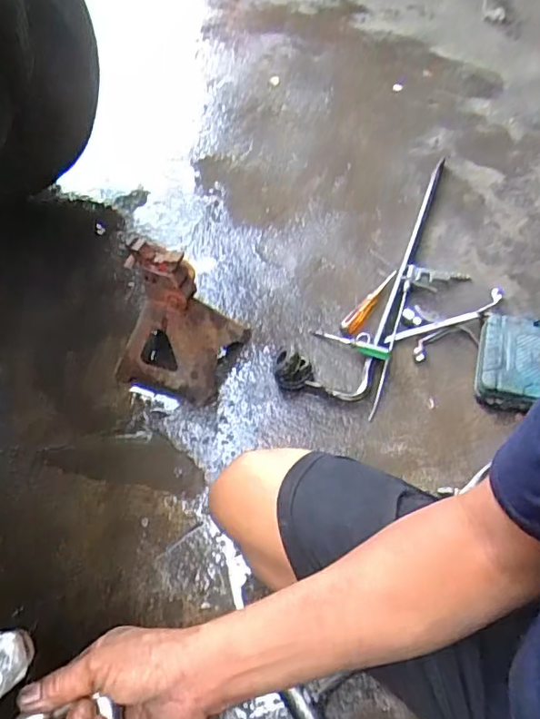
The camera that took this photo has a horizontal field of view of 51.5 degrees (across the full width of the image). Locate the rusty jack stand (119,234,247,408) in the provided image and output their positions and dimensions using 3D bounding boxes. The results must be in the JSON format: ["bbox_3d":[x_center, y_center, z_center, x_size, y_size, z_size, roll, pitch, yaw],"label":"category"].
[{"bbox_3d":[-0.167,-0.079,0.975,0.188,0.255,0.187,18,57,15],"label":"rusty jack stand"}]

